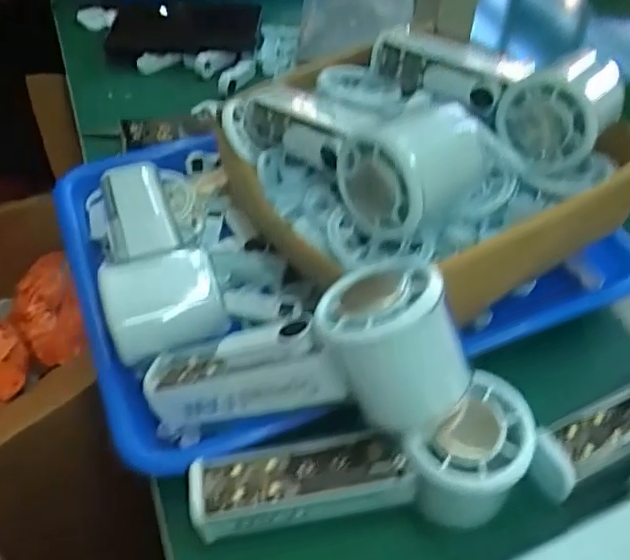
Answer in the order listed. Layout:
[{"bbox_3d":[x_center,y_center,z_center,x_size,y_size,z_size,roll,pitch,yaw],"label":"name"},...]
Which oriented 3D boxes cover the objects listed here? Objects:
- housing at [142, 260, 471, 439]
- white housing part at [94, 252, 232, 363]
[{"bbox_3d":[-0.008,0.038,0.287,0.155,0.060,0.057,-15,43,24],"label":"housing"},{"bbox_3d":[-0.081,0.015,0.327,0.060,0.035,0.045,-10,49,-12],"label":"white housing part"}]

